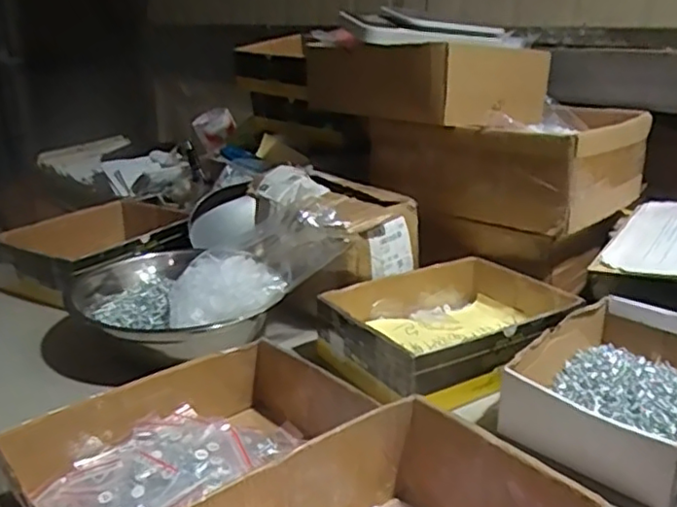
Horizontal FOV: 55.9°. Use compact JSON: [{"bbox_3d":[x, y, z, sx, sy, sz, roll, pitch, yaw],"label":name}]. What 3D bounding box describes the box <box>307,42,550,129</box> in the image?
[{"bbox_3d":[0.105,-0.247,0.901,0.301,0.093,0.212,18,26,41],"label":"box"}]

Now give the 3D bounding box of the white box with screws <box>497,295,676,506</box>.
[{"bbox_3d":[0.282,0.122,0.611,0.164,0.060,0.265,18,26,41],"label":"white box with screws"}]

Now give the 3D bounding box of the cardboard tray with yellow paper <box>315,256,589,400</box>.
[{"bbox_3d":[0.127,0.077,0.715,0.267,0.058,0.185,-12,23,-31],"label":"cardboard tray with yellow paper"}]

